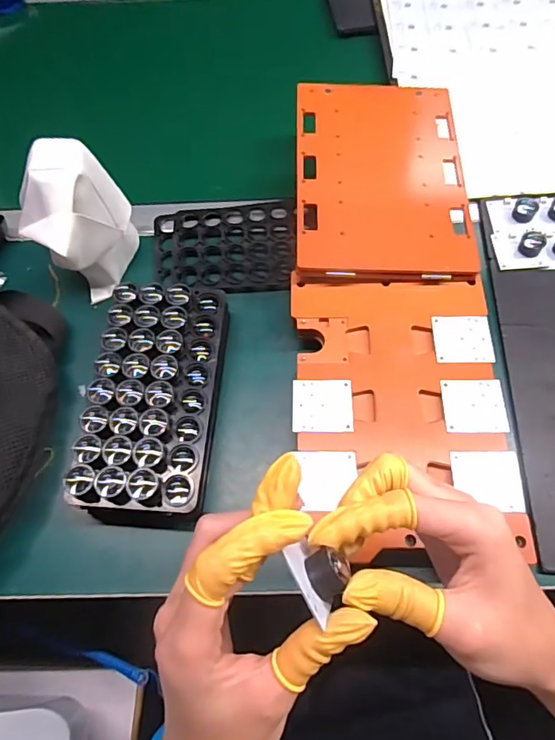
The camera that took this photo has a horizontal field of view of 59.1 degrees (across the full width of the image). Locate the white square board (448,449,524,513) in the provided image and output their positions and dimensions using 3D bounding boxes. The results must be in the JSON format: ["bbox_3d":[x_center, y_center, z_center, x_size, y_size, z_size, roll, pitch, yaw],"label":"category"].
[{"bbox_3d":[0.154,0.081,0.359,0.047,0.006,0.045,1,66,3],"label":"white square board"}]

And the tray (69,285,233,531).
[{"bbox_3d":[-0.098,0.024,0.407,0.098,0.048,0.199,2,66,4],"label":"tray"}]

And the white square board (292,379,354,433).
[{"bbox_3d":[0.037,0.028,0.392,0.048,0.004,0.045,0,66,3],"label":"white square board"}]

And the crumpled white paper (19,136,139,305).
[{"bbox_3d":[-0.180,-0.134,0.448,0.062,0.115,0.099,22,68,12],"label":"crumpled white paper"}]

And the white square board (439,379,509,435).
[{"bbox_3d":[0.156,0.028,0.388,0.047,0.004,0.044,0,66,3],"label":"white square board"}]

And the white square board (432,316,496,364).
[{"bbox_3d":[0.157,-0.026,0.414,0.046,0.004,0.045,-1,64,5],"label":"white square board"}]

